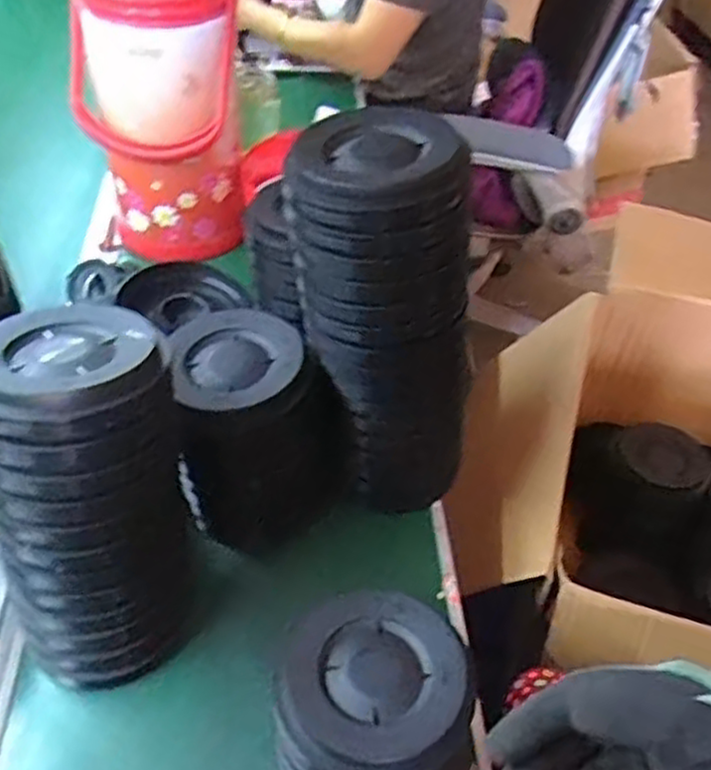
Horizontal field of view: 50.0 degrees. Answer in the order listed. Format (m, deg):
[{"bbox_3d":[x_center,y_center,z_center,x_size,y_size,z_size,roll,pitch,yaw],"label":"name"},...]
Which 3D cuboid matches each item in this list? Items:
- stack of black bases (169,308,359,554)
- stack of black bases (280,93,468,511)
[{"bbox_3d":[-0.084,0.039,0.618,0.125,0.165,0.109,-23,50,-21],"label":"stack of black bases"},{"bbox_3d":[0.021,-0.037,0.585,0.128,0.305,0.105,-16,47,-16],"label":"stack of black bases"}]

